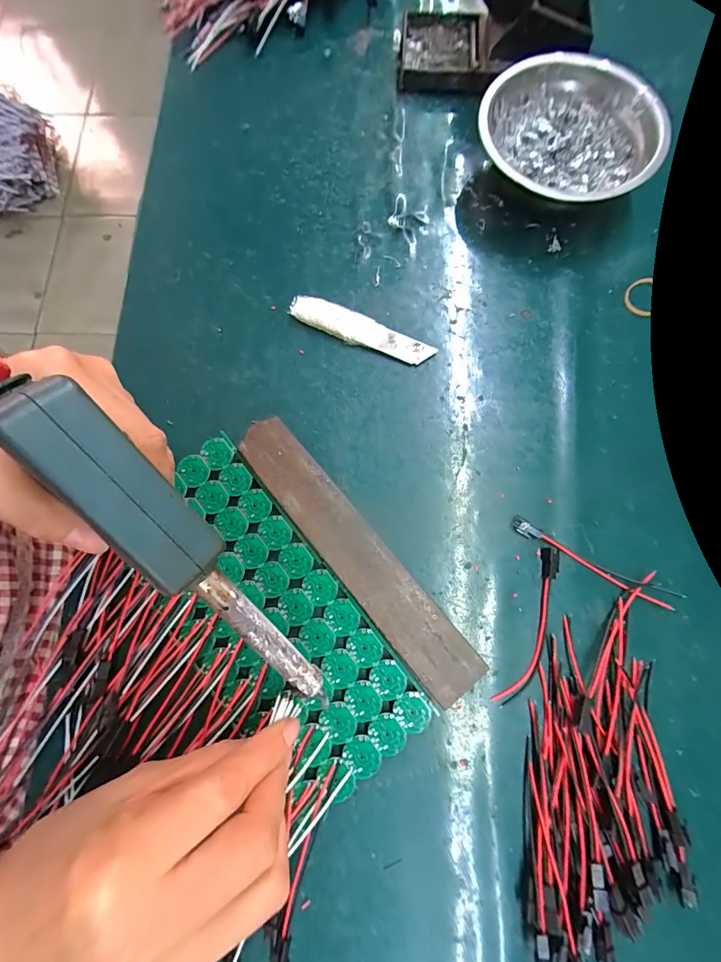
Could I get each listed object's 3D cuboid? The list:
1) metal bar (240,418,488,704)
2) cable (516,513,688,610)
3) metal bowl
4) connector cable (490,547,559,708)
[{"bbox_3d":[-0.005,0.044,0.242,0.035,0.016,0.198,-40,80,-8],"label":"metal bar"},{"bbox_3d":[0.143,0.050,0.240,0.103,0.010,0.011,28,79,7],"label":"cable"},{"bbox_3d":[0.148,-0.244,0.289,0.122,0.041,0.122,0,77,1],"label":"metal bowl"},{"bbox_3d":[0.103,0.087,0.235,0.019,0.008,0.097,19,78,5],"label":"connector cable"}]

